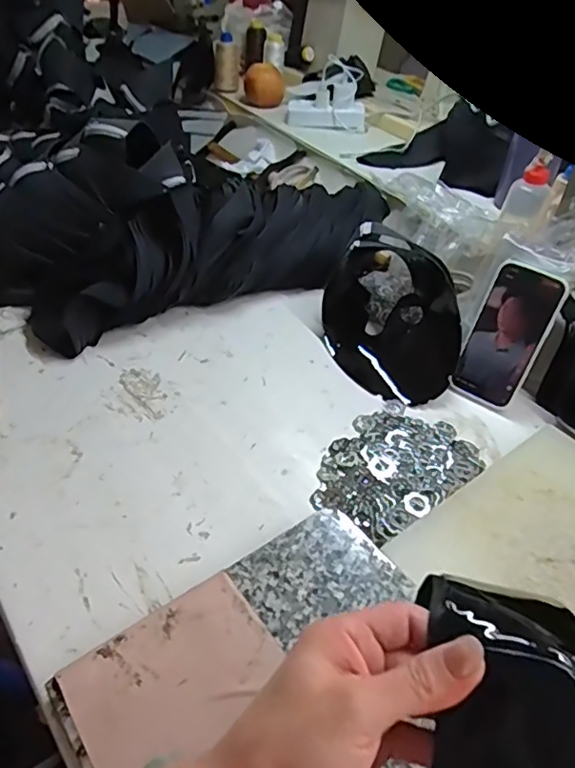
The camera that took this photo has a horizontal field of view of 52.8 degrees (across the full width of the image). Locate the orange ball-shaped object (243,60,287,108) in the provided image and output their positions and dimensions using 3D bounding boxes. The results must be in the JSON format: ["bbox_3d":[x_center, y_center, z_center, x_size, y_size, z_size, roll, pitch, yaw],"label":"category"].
[{"bbox_3d":[-0.049,-0.641,1.248,0.088,0.074,0.078,0,42,-5],"label":"orange ball-shaped object"}]

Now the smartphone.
[{"bbox_3d":[0.258,-0.057,0.681,0.080,0.164,0.017,27,18,23],"label":"smartphone"}]

